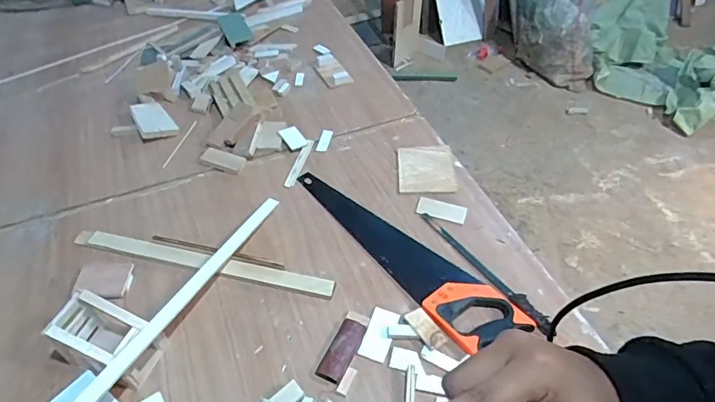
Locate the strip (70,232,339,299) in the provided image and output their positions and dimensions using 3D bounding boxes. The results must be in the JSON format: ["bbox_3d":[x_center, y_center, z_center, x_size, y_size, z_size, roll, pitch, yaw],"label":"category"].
[{"bbox_3d":[-0.285,0.110,0.879,0.503,0.016,0.032,10,49,12],"label":"strip"}]

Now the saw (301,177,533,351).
[{"bbox_3d":[0.066,0.081,0.888,0.112,0.025,0.504,-34,55,-25],"label":"saw"}]

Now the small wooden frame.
[{"bbox_3d":[-0.375,0.206,0.728,0.126,0.103,0.085,16,50,17],"label":"small wooden frame"}]

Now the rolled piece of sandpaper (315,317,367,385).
[{"bbox_3d":[-0.023,0.231,0.752,0.040,0.024,0.098,20,52,20],"label":"rolled piece of sandpaper"}]

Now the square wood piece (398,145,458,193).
[{"bbox_3d":[0.147,-0.070,1.029,0.118,0.005,0.132,-2,48,1],"label":"square wood piece"}]

